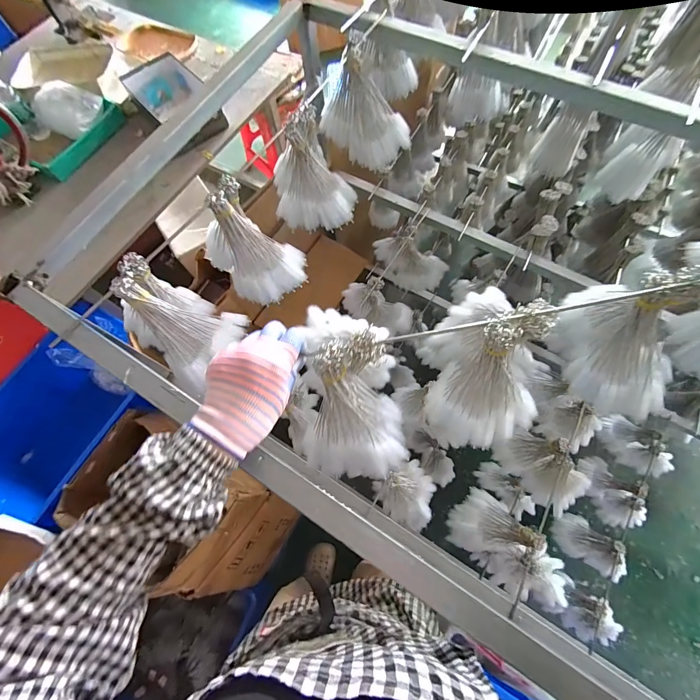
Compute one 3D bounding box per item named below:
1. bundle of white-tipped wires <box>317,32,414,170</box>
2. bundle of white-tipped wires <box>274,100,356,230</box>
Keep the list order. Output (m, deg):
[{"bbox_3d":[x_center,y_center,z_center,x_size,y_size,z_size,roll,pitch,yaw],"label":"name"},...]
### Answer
[{"bbox_3d":[0.028,-0.510,0.716,0.198,0.195,0.096,42,74,17],"label":"bundle of white-tipped wires"},{"bbox_3d":[-0.074,-0.353,0.671,0.160,0.183,0.150,-9,67,-2],"label":"bundle of white-tipped wires"}]

